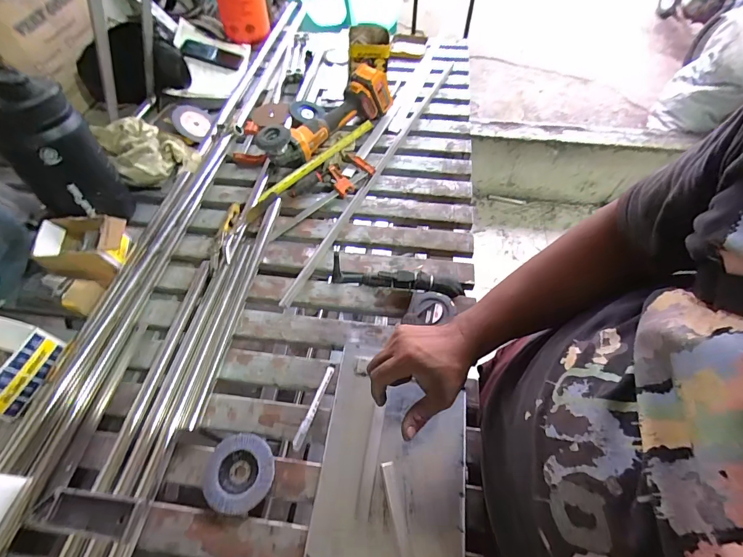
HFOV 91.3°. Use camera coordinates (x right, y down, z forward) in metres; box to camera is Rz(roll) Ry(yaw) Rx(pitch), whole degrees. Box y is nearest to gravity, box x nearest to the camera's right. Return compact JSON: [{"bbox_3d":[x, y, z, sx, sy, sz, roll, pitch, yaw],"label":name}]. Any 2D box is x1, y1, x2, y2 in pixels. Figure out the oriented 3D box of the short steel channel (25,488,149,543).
[{"bbox_3d":[-0.361,0.293,0.456,0.167,0.018,0.045,-4,55,14],"label":"short steel channel"}]

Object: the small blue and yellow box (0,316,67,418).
[{"bbox_3d":[-0.572,0.139,0.564,0.115,0.075,0.133,10,57,6],"label":"small blue and yellow box"}]

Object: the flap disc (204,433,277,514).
[{"bbox_3d":[-0.186,0.271,0.511,0.097,0.016,0.098,0,57,0],"label":"flap disc"}]

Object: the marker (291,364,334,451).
[{"bbox_3d":[-0.087,0.197,0.562,0.014,0.011,0.130,18,58,11],"label":"marker"}]

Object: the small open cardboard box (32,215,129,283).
[{"bbox_3d":[-0.538,-0.052,0.684,0.130,0.078,0.112,1,57,0],"label":"small open cardboard box"}]

